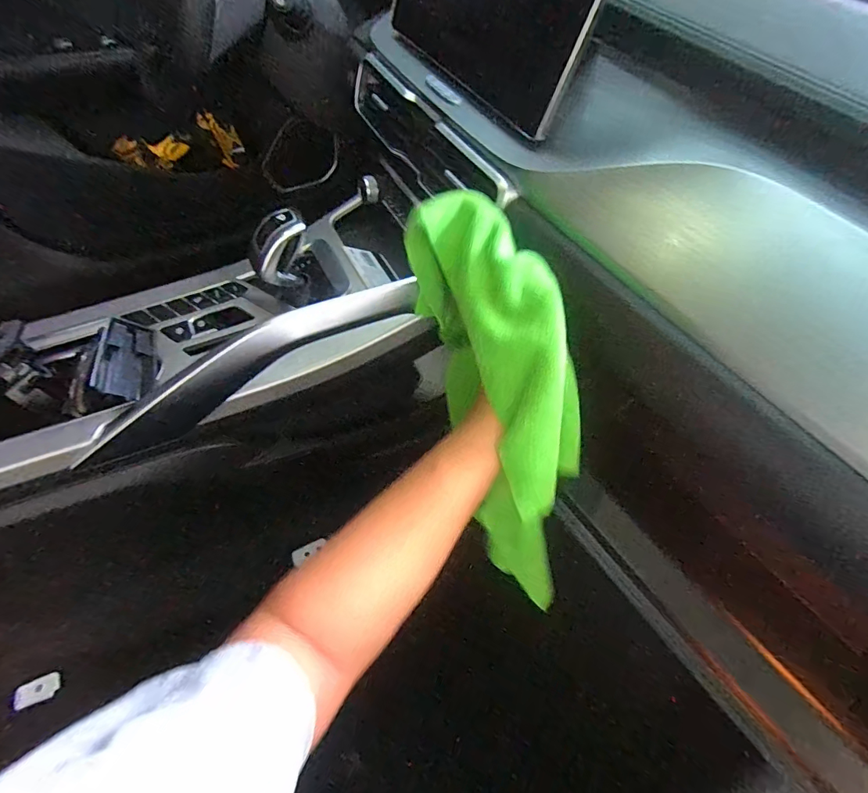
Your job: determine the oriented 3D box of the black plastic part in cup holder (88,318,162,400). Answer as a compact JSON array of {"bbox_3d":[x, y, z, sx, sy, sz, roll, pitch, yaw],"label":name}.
[{"bbox_3d":[-0.301,-0.036,0.445,0.016,0.052,0.078,-14,62,40],"label":"black plastic part in cup holder"}]

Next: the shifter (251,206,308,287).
[{"bbox_3d":[-0.167,-0.153,0.493,0.059,0.086,0.038,-31,64,-21],"label":"shifter"}]

